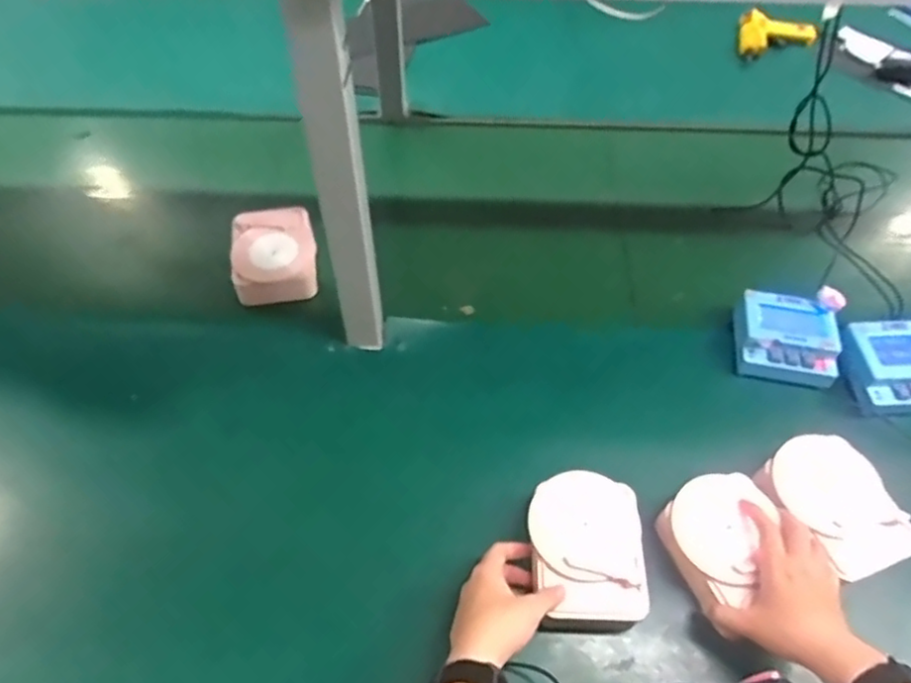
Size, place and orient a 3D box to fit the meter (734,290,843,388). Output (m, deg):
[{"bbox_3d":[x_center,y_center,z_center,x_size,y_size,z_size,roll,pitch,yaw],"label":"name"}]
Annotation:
[{"bbox_3d":[0.384,-0.004,0.759,0.107,0.042,0.096,13,55,9],"label":"meter"}]

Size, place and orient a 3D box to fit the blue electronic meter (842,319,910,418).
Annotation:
[{"bbox_3d":[0.495,0.027,0.731,0.119,0.042,0.104,-3,54,-2],"label":"blue electronic meter"}]

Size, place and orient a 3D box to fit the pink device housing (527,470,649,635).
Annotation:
[{"bbox_3d":[0.120,0.194,0.611,0.099,0.027,0.138,1,54,1],"label":"pink device housing"}]

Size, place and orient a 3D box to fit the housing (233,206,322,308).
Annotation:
[{"bbox_3d":[-0.229,-0.108,0.826,0.100,0.054,0.114,-7,55,-5],"label":"housing"}]

